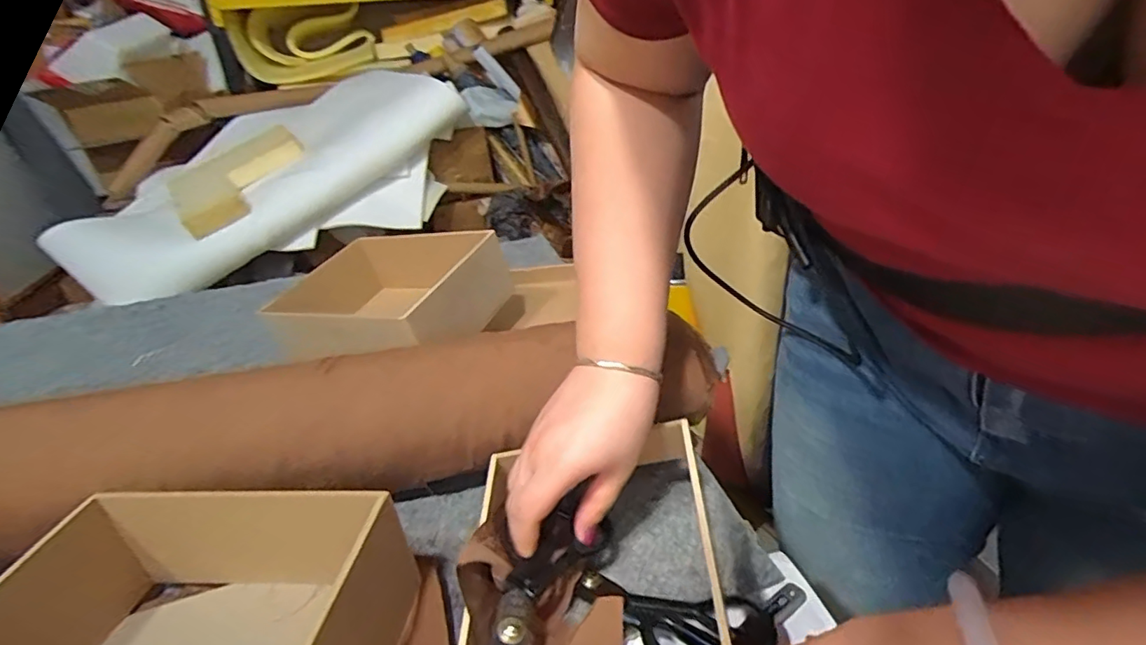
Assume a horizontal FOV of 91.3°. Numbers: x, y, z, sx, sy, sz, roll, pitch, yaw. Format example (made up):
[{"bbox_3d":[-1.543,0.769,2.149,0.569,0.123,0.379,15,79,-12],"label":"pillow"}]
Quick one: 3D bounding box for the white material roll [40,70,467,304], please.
[{"bbox_3d":[-0.815,-0.435,1.591,1.079,0.269,0.394,-40,46,-23],"label":"white material roll"}]

